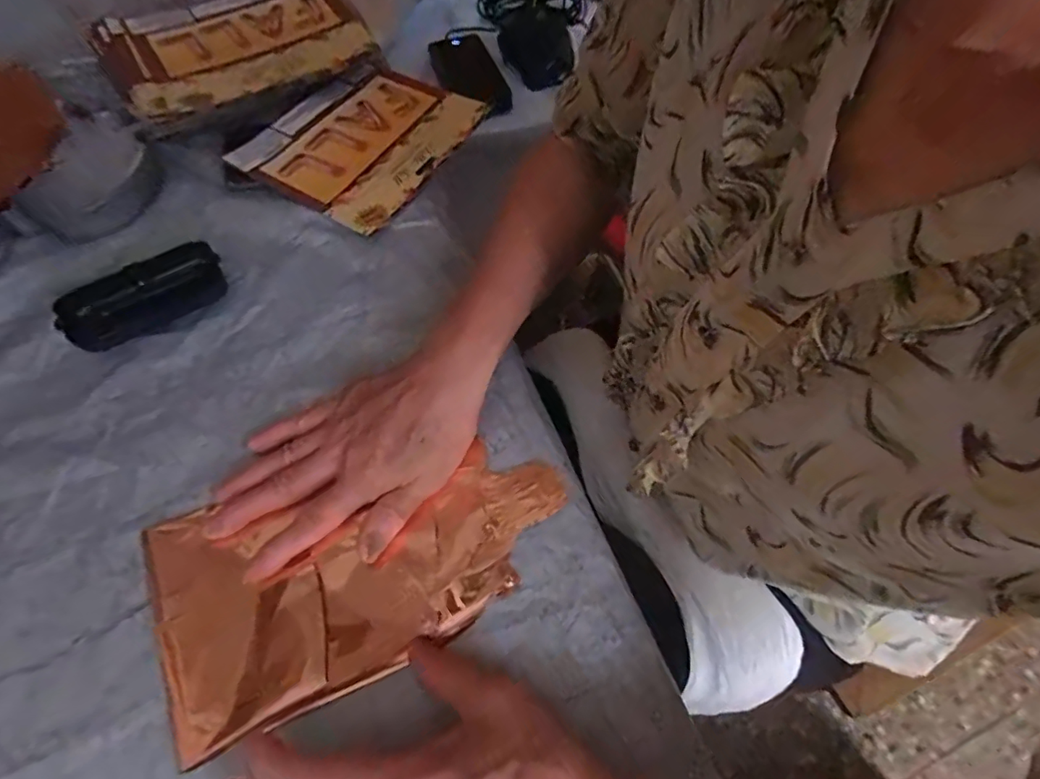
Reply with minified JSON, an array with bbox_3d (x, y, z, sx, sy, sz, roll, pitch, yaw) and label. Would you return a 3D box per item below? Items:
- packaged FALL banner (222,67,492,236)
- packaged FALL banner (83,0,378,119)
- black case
[{"bbox_3d":[-0.144,-0.233,0.487,0.154,0.014,0.185,29,66,13],"label":"packaged FALL banner"},{"bbox_3d":[-0.278,-0.335,0.516,0.224,0.034,0.158,-34,68,-17],"label":"packaged FALL banner"},{"bbox_3d":[-0.279,-0.070,0.394,0.109,0.024,0.050,-32,68,-16],"label":"black case"}]

